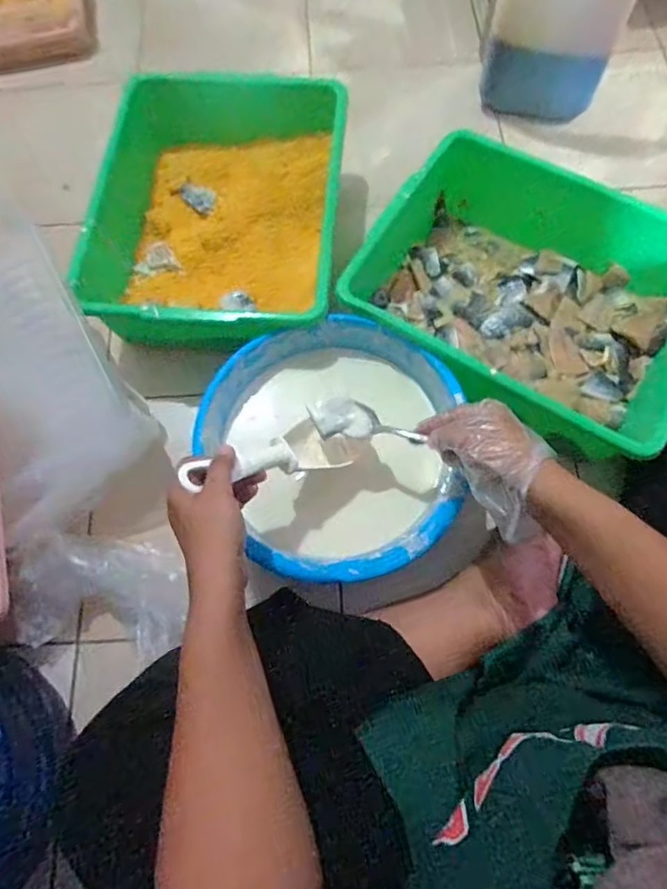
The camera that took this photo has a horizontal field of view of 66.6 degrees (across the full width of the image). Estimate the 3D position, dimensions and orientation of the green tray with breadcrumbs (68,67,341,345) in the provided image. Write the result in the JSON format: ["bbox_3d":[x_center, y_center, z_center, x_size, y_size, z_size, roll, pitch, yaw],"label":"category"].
[{"bbox_3d":[-0.145,-0.300,0.677,0.297,0.140,0.377,3,70,3],"label":"green tray with breadcrumbs"}]

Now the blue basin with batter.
[{"bbox_3d":[0.006,0.007,0.594,0.266,0.134,0.293,-29,72,-9],"label":"blue basin with batter"}]

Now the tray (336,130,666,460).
[{"bbox_3d":[0.239,-0.179,0.625,0.383,0.119,0.299,30,74,12],"label":"tray"}]

